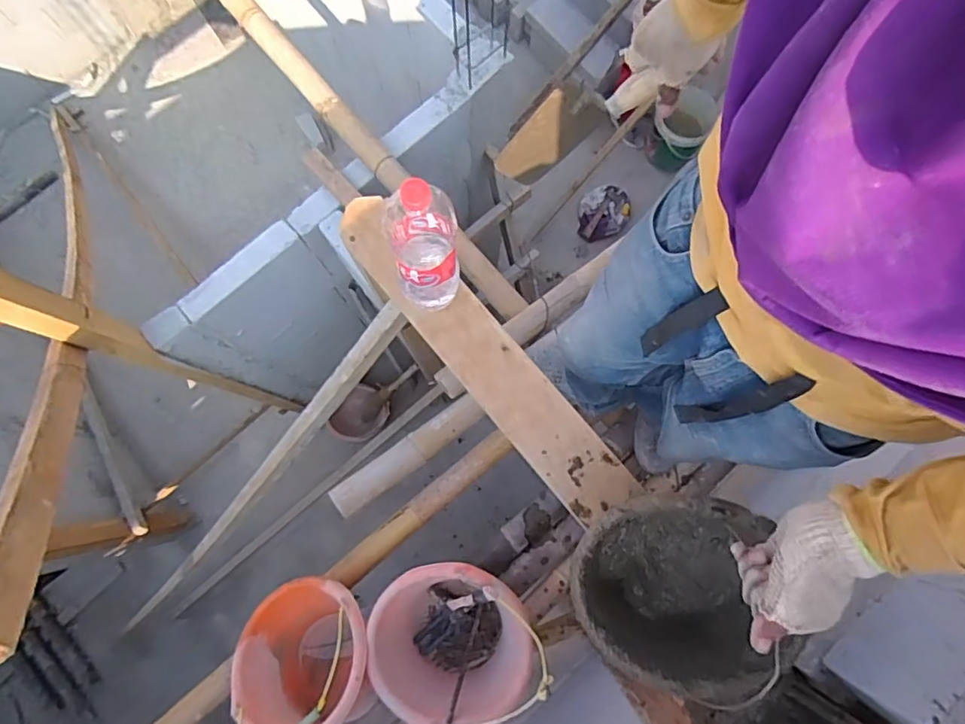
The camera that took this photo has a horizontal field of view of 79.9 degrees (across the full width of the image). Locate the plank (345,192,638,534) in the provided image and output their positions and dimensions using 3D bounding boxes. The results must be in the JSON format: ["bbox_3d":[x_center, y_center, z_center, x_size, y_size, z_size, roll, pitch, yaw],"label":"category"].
[{"bbox_3d":[-0.006,-0.019,0.903,0.105,0.035,0.620,-39,82,-6],"label":"plank"}]

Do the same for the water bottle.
[{"bbox_3d":[-0.080,-0.147,0.748,0.087,0.311,0.086,-15,80,-3],"label":"water bottle"}]

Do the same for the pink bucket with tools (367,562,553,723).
[{"bbox_3d":[-0.059,0.522,1.100,0.282,0.241,0.278,0,80,0],"label":"pink bucket with tools"}]

